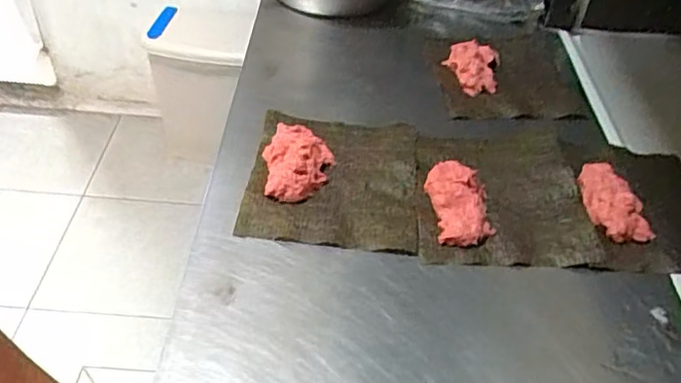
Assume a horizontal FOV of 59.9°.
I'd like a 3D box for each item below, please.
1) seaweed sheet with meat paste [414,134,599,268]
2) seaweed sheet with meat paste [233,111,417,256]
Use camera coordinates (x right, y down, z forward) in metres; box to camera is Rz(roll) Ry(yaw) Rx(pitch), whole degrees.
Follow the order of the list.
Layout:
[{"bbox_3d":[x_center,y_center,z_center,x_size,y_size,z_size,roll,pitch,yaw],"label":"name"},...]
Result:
[{"bbox_3d":[0.177,-0.005,0.659,0.180,0.030,0.205,5,44,-1],"label":"seaweed sheet with meat paste"},{"bbox_3d":[-0.006,-0.024,0.661,0.184,0.033,0.203,6,44,1],"label":"seaweed sheet with meat paste"}]

